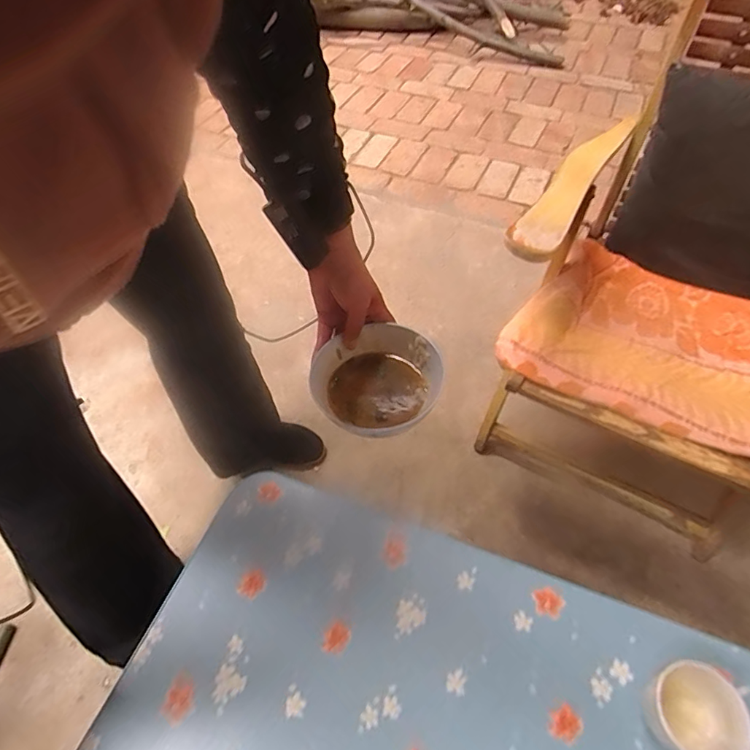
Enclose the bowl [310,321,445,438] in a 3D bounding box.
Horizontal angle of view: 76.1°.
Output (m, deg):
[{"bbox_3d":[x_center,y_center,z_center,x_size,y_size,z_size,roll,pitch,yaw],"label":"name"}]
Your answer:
[{"bbox_3d":[0.004,0.004,0.541,0.139,0.046,0.129,0,54,0],"label":"bowl"}]

